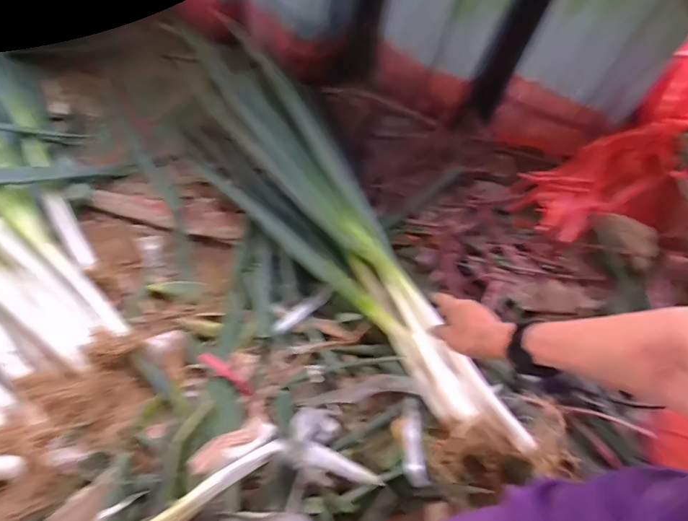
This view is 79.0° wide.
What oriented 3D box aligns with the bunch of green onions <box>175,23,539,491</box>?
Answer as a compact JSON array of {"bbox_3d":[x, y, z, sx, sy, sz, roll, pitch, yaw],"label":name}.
[{"bbox_3d":[-0.038,-0.045,0.780,0.195,0.172,0.930,-31,74,-17],"label":"bunch of green onions"}]

